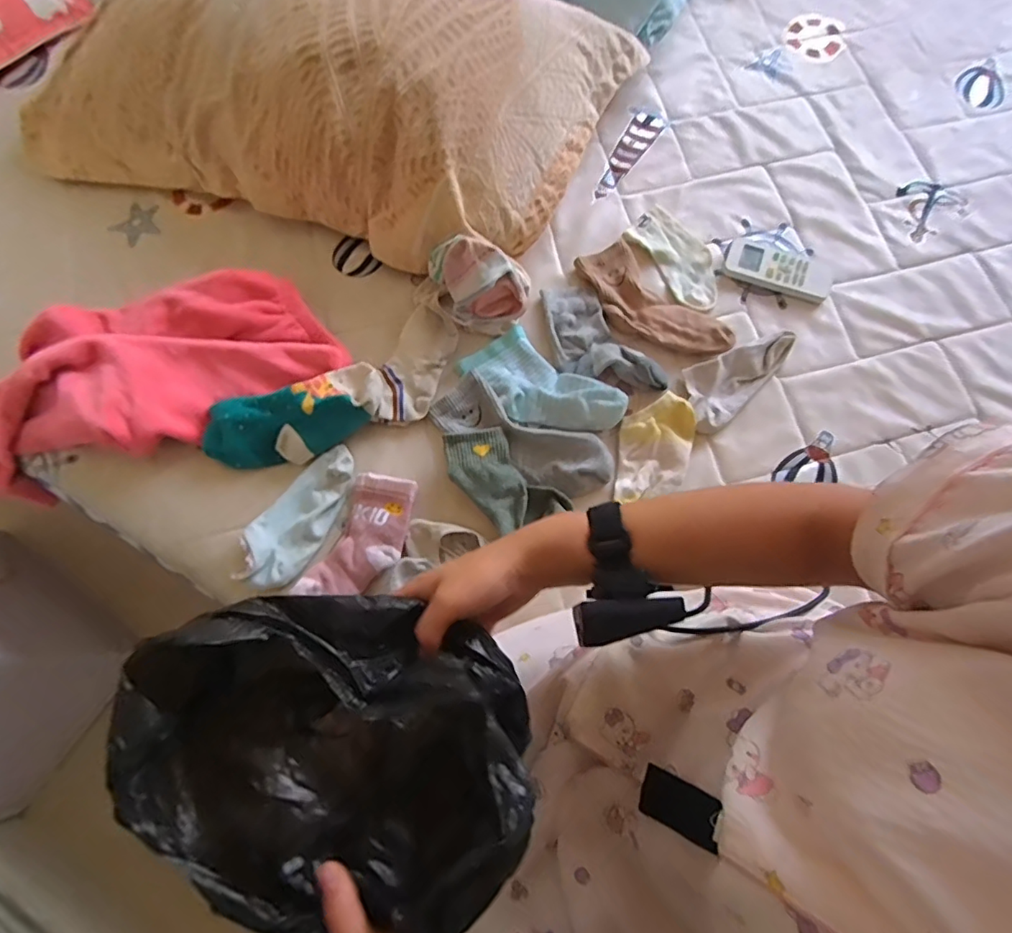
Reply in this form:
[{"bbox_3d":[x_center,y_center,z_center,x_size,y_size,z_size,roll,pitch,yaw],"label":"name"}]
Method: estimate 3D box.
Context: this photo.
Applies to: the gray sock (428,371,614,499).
[{"bbox_3d":[0.018,-0.034,0.608,0.208,0.030,0.072,31,76,9],"label":"gray sock"}]

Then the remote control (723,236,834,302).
[{"bbox_3d":[0.344,-0.248,0.680,0.129,0.016,0.058,22,74,7],"label":"remote control"}]

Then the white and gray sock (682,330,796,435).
[{"bbox_3d":[0.268,-0.111,0.637,0.153,0.026,0.074,-41,77,-11],"label":"white and gray sock"}]

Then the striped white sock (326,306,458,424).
[{"bbox_3d":[-0.114,-0.116,0.628,0.149,0.050,0.096,-42,77,-11],"label":"striped white sock"}]

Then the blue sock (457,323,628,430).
[{"bbox_3d":[0.040,-0.093,0.623,0.187,0.037,0.094,40,77,11],"label":"blue sock"}]

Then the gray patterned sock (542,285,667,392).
[{"bbox_3d":[0.106,-0.147,0.643,0.086,0.032,0.178,-36,76,-10],"label":"gray patterned sock"}]

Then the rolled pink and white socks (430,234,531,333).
[{"bbox_3d":[-0.029,-0.212,0.632,0.112,0.088,0.079,-7,73,-2],"label":"rolled pink and white socks"}]

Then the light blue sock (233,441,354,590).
[{"bbox_3d":[-0.226,0.051,0.588,0.072,0.034,0.170,23,74,7],"label":"light blue sock"}]

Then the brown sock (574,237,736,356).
[{"bbox_3d":[0.175,-0.196,0.664,0.090,0.021,0.204,-43,77,-12],"label":"brown sock"}]

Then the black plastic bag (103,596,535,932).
[{"bbox_3d":[-0.103,0.164,0.317,0.225,0.115,0.170,21,74,7],"label":"black plastic bag"}]

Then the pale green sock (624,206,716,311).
[{"bbox_3d":[0.223,-0.270,0.695,0.075,0.013,0.155,-31,75,-9],"label":"pale green sock"}]

